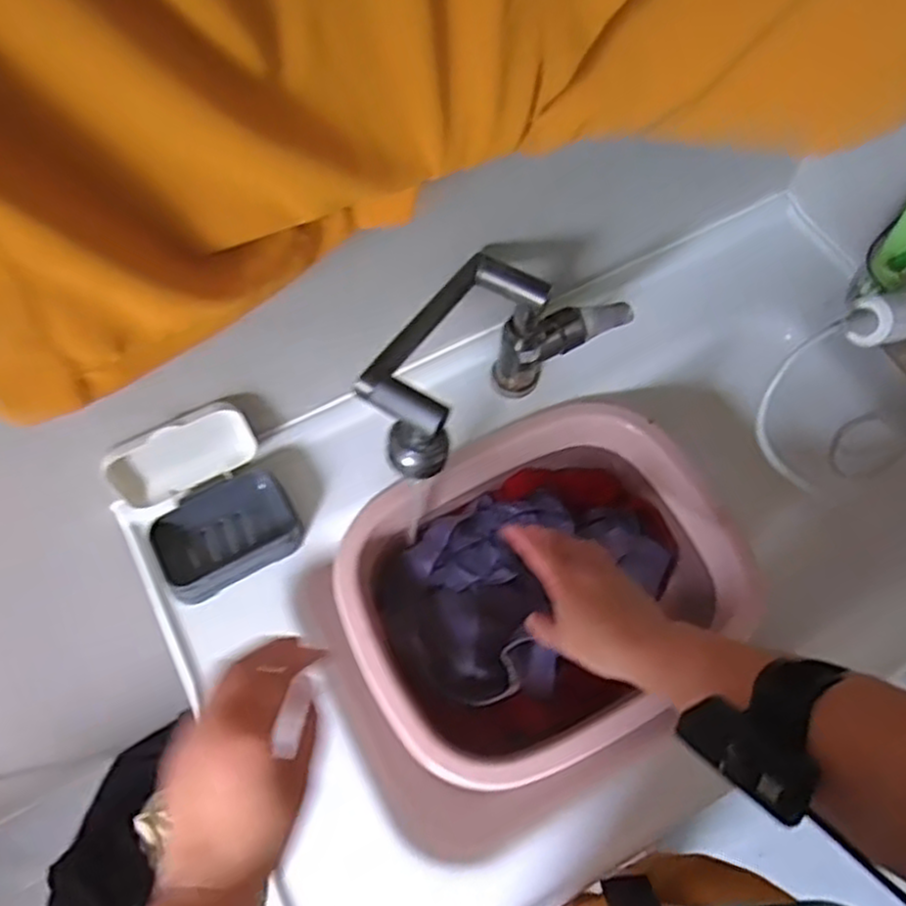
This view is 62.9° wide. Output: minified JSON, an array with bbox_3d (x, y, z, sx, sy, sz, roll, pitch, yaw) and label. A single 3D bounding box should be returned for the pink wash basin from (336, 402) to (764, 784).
[{"bbox_3d":[0.086,0.124,0.698,0.358,0.104,0.284,-26,67,-13],"label":"pink wash basin"}]

